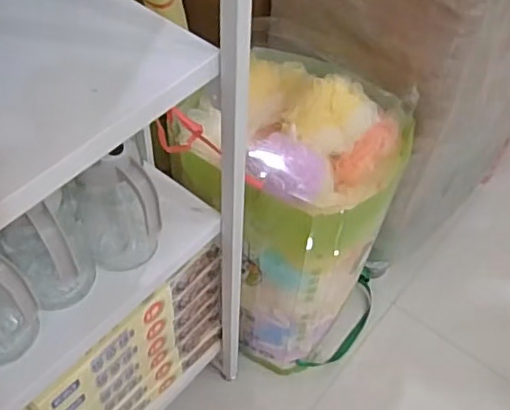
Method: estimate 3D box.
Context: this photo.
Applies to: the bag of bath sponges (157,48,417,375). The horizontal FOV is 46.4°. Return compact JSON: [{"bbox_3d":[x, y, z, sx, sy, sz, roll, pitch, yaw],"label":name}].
[{"bbox_3d":[0.057,0.035,0.982,0.314,0.499,0.296,34,58,22],"label":"bag of bath sponges"}]

